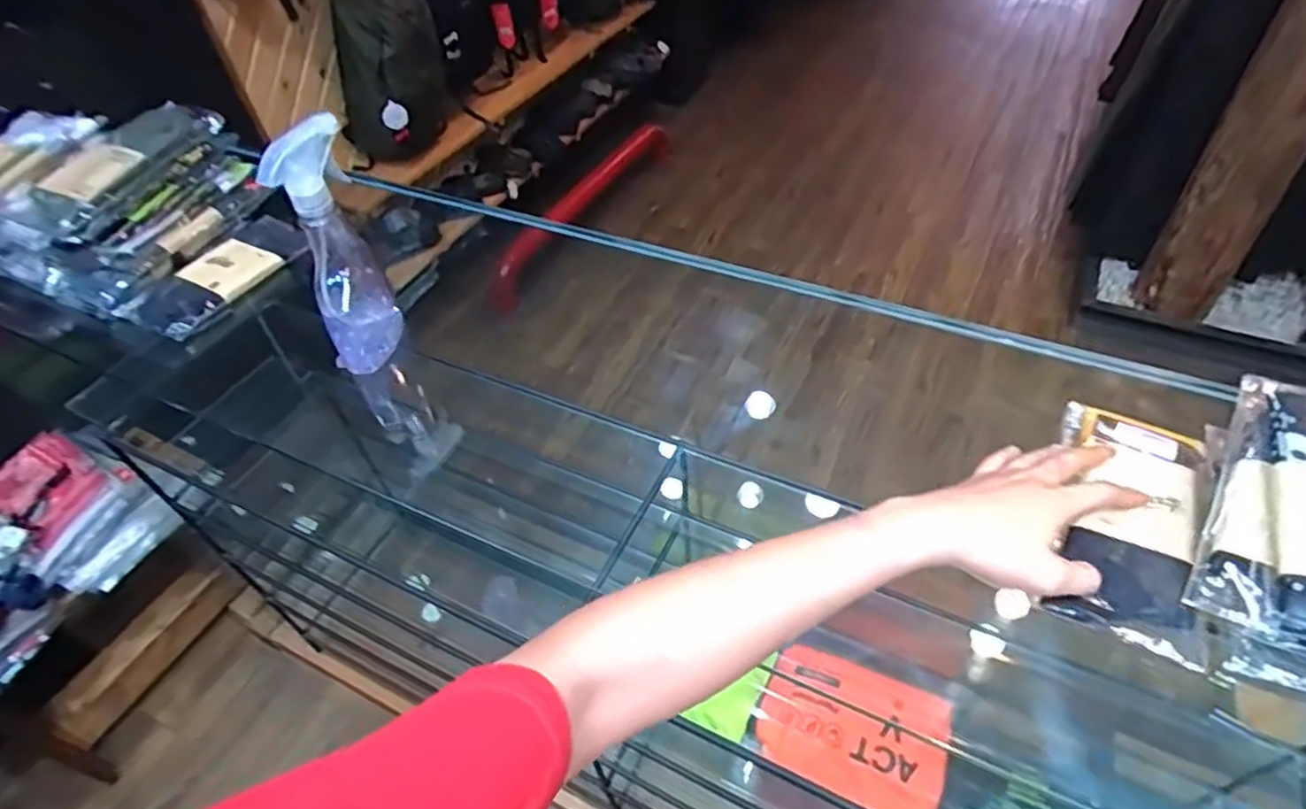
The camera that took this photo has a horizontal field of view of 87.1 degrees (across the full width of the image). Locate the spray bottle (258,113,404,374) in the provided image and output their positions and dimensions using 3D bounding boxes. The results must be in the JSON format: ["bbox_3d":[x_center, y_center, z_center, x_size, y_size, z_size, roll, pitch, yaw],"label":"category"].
[{"bbox_3d":[-0.286,-0.142,0.626,0.064,0.217,0.103,-11,48,-6],"label":"spray bottle"}]

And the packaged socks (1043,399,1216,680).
[{"bbox_3d":[0.349,0.082,0.500,0.094,0.026,0.195,18,55,21],"label":"packaged socks"}]

